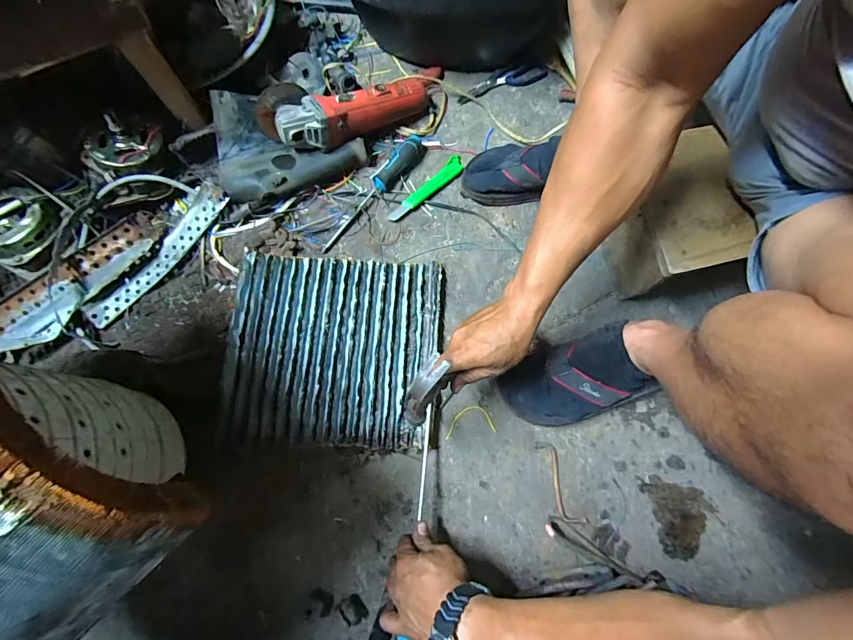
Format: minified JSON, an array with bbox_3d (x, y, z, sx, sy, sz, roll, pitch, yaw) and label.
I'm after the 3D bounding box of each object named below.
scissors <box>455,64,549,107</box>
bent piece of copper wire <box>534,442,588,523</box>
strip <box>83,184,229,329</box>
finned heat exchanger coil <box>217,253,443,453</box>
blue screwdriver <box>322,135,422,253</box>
[{"bbox_3d":[0.140,-0.448,0.731,0.178,0.020,0.037,-19,75,-5],"label":"scissors"},{"bbox_3d":[0.185,0.228,0.548,0.032,0.004,0.116,-20,75,-6],"label":"bent piece of copper wire"},{"bbox_3d":[-0.423,-0.100,0.609,0.041,0.063,0.270,44,78,11],"label":"strip"},{"bbox_3d":[-0.131,0.041,0.579,0.297,0.046,0.275,2,74,0],"label":"finned heat exchanger coil"},{"bbox_3d":[-0.090,-0.221,0.655,0.029,0.033,0.259,37,77,10],"label":"blue screwdriver"}]

